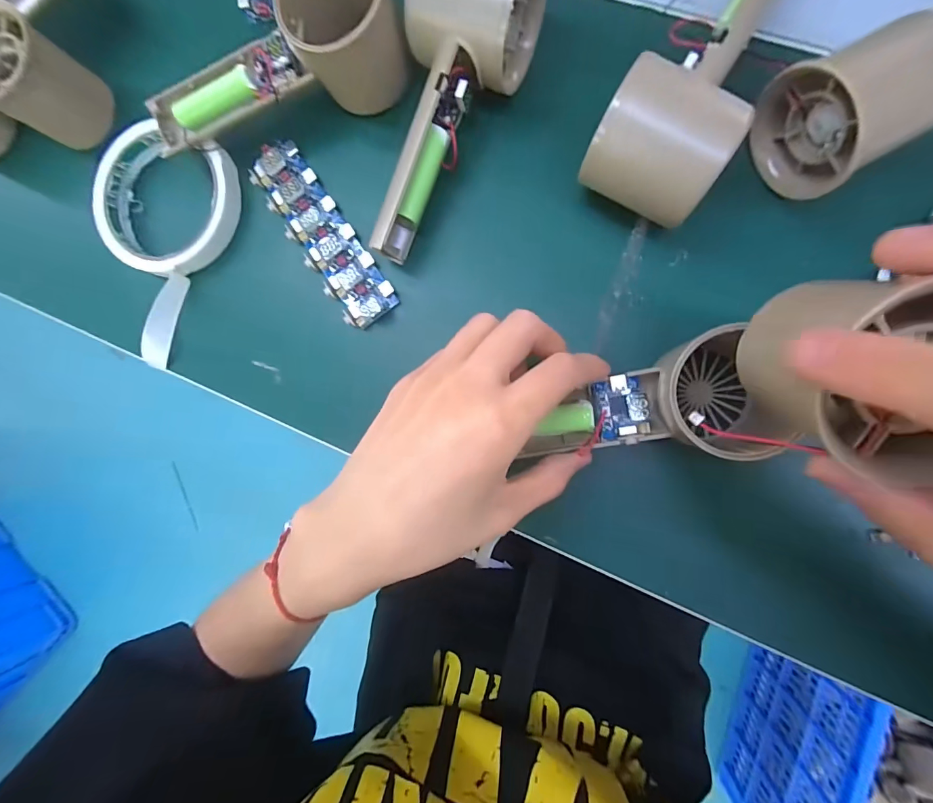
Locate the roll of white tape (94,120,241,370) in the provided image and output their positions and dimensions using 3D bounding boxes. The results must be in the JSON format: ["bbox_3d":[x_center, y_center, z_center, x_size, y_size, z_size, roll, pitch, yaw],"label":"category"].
[{"bbox_3d":[-0.201,-0.100,0.265,0.082,0.021,0.140,22,93,7],"label":"roll of white tape"}]

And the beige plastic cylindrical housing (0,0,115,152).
[{"bbox_3d":[-0.273,-0.202,0.263,0.047,0.058,0.055,24,93,7],"label":"beige plastic cylindrical housing"}]

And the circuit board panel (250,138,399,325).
[{"bbox_3d":[-0.088,-0.102,0.252,0.033,0.010,0.121,-35,86,7],"label":"circuit board panel"}]

